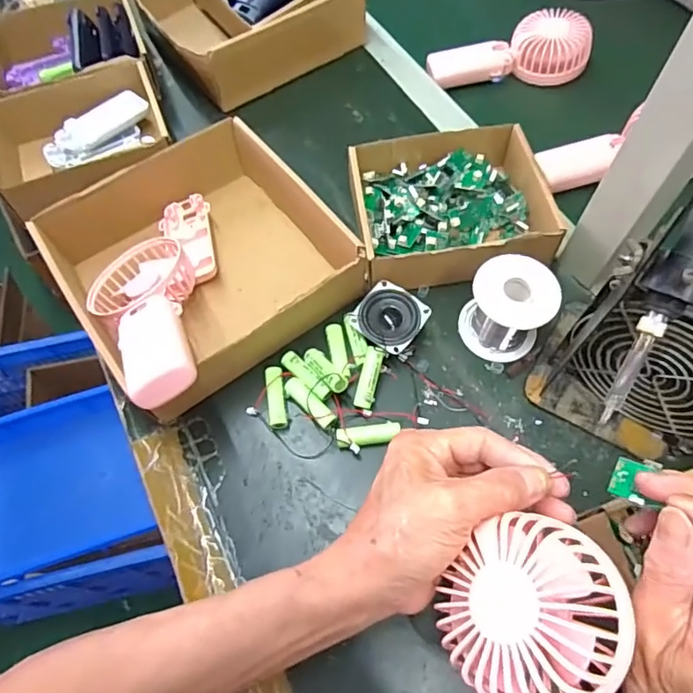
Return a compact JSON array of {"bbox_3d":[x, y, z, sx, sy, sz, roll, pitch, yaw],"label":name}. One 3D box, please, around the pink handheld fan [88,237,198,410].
[{"bbox_3d":[-0.156,-0.028,0.413,0.085,0.035,0.195,-22,39,-11],"label":"pink handheld fan"}]

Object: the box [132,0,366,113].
[{"bbox_3d":[-0.118,-0.399,0.625,0.217,0.076,0.208,-32,66,-13],"label":"box"}]

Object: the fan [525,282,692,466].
[{"bbox_3d":[0.217,0.014,0.374,0.130,0.130,0.082,30,68,16],"label":"fan"}]

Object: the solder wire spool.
[{"bbox_3d":[0.131,-0.029,0.431,0.066,0.065,0.062,-1,63,2],"label":"solder wire spool"}]

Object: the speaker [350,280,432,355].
[{"bbox_3d":[0.037,-0.022,0.449,0.053,0.024,0.052,34,68,18],"label":"speaker"}]

